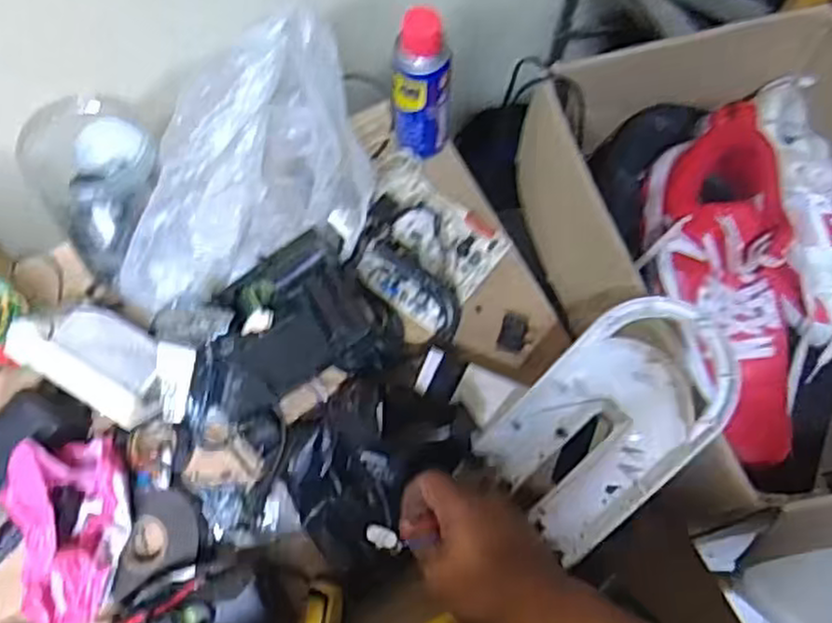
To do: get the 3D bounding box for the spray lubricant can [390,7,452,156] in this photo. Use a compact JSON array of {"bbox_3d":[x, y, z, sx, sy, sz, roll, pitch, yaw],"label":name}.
[{"bbox_3d":[0.006,-0.202,0.663,0.052,0.159,0.042,8,72,2],"label":"spray lubricant can"}]

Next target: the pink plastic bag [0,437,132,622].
[{"bbox_3d":[-0.284,0.179,0.586,0.098,0.059,0.148,-11,72,-4],"label":"pink plastic bag"}]

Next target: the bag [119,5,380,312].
[{"bbox_3d":[-0.156,-0.114,0.608,0.230,0.138,0.145,-19,73,-6],"label":"bag"}]

